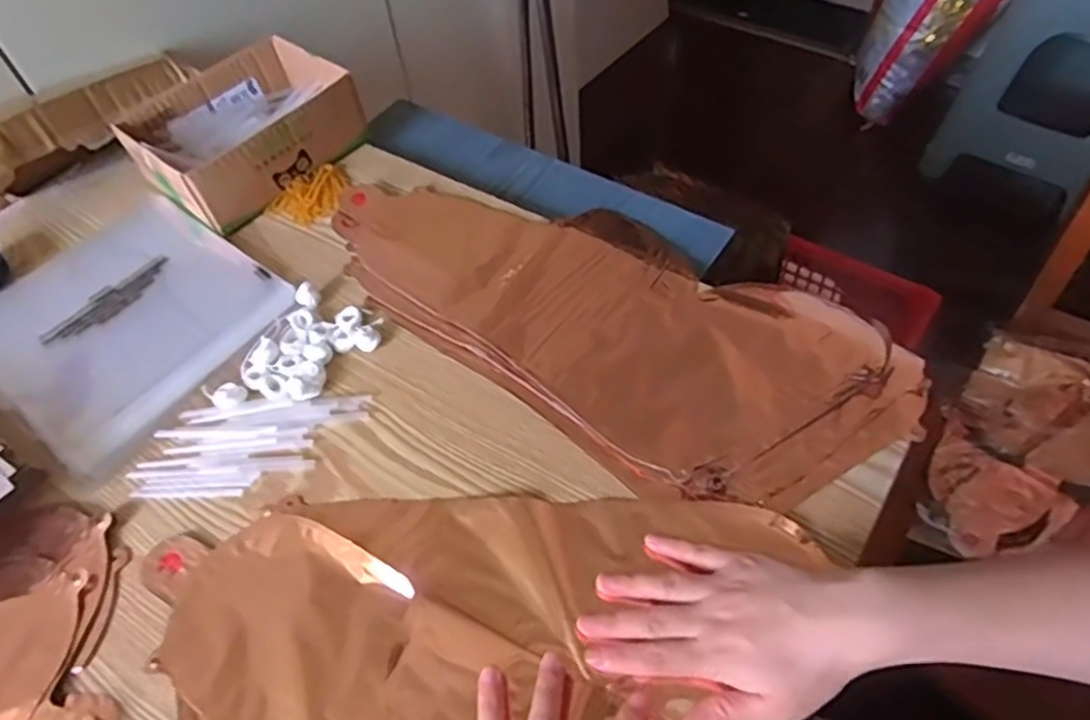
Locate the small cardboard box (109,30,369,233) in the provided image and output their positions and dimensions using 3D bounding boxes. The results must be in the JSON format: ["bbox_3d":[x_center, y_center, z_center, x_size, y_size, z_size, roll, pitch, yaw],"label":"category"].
[{"bbox_3d":[-0.279,-0.217,0.672,0.147,0.064,0.180,33,63,24],"label":"small cardboard box"}]

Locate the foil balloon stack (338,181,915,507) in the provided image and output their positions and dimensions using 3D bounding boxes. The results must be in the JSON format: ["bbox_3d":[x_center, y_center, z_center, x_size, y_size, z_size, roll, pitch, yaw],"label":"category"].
[{"bbox_3d":[0.039,-0.043,0.562,0.458,0.013,0.211,28,61,22],"label":"foil balloon stack"}]

